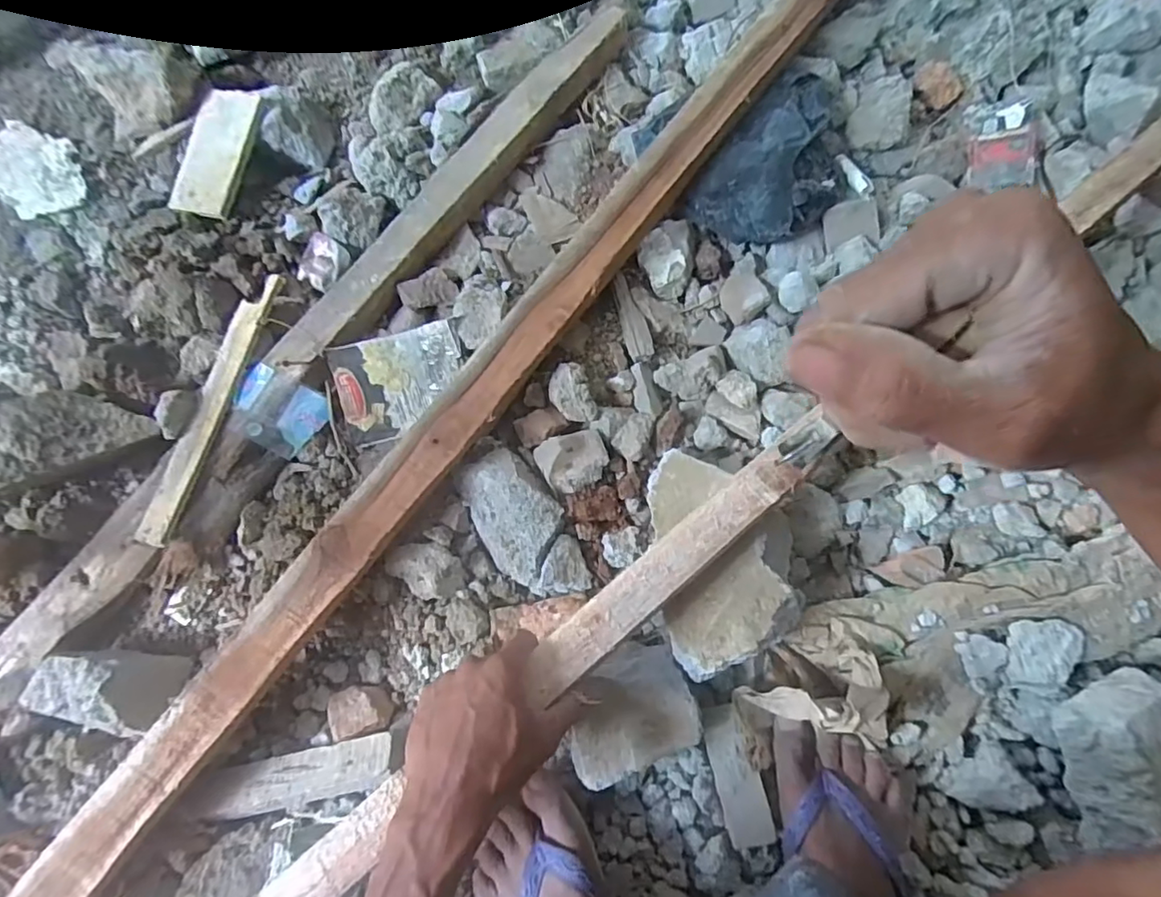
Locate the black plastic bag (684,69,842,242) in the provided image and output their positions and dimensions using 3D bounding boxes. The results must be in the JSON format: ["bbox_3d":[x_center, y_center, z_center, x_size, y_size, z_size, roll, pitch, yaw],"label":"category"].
[{"bbox_3d":[0.239,-0.334,0.653,0.137,0.048,0.239,35,83,9],"label":"black plastic bag"}]

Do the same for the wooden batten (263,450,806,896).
[{"bbox_3d":[-0.143,0.266,0.394,0.814,0.013,0.041,-39,79,-11],"label":"wooden batten"}]

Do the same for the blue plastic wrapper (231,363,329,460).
[{"bbox_3d":[-0.314,-0.036,0.598,0.085,0.030,0.073,26,82,8],"label":"blue plastic wrapper"}]

